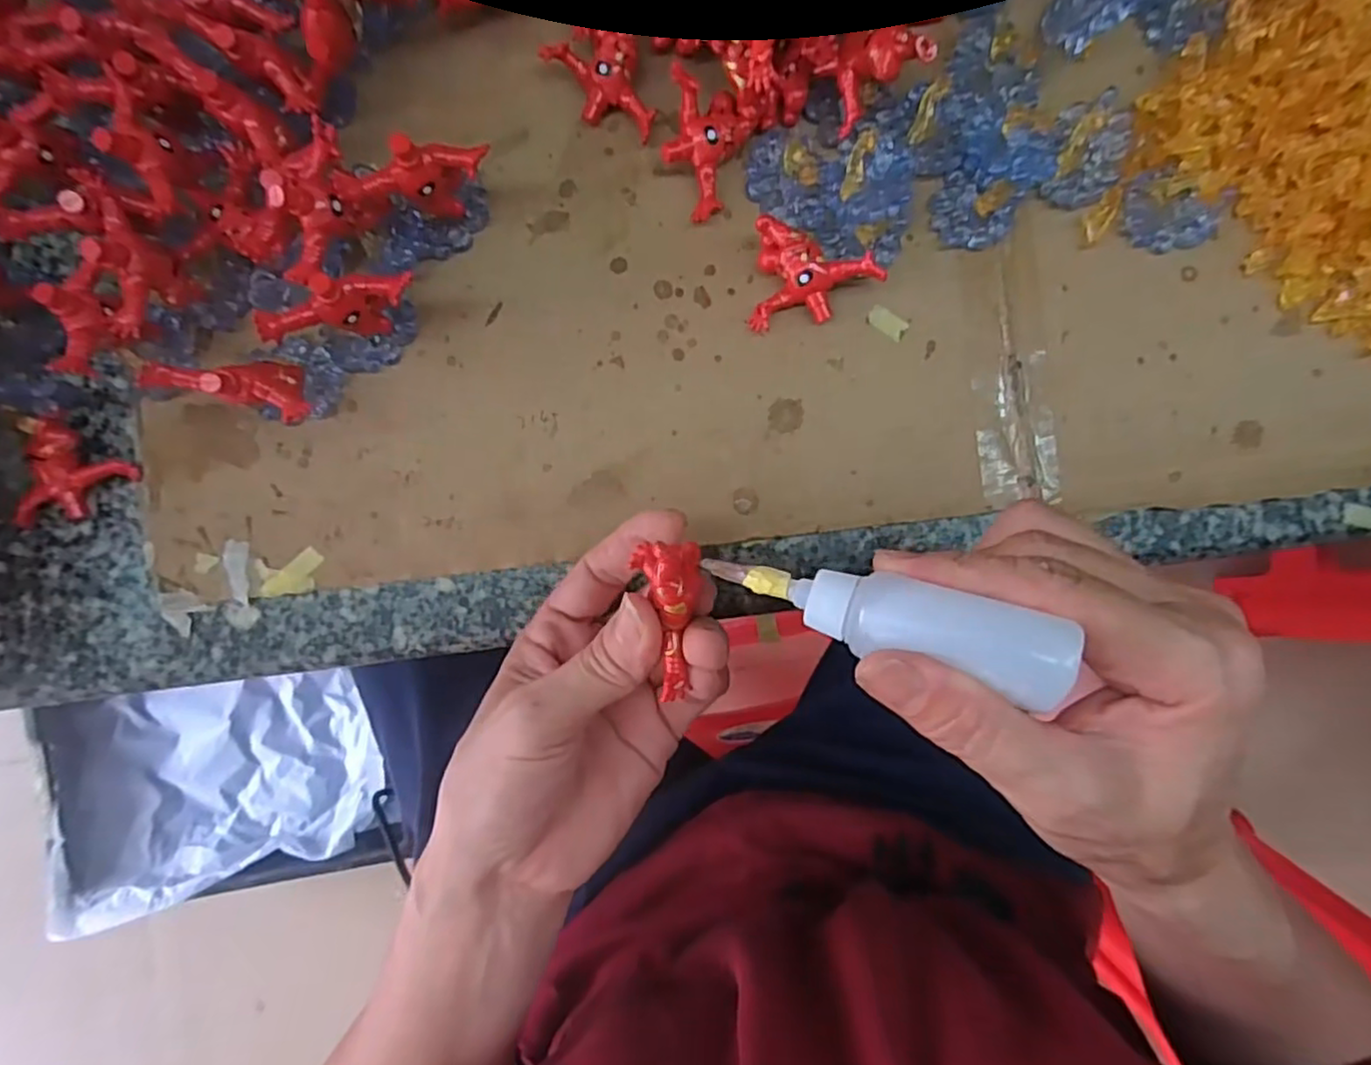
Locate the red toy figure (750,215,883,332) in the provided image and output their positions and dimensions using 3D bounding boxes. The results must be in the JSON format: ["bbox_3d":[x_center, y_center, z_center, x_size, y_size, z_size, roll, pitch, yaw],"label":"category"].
[{"bbox_3d":[0.049,-0.095,0.257,0.045,0.017,0.036,4,90,2],"label":"red toy figure"}]

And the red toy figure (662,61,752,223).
[{"bbox_3d":[0.007,-0.143,0.255,0.031,0.026,0.045,2,90,2],"label":"red toy figure"}]

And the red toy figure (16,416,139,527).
[{"bbox_3d":[-0.245,-0.017,0.267,0.027,0.023,0.045,42,91,1],"label":"red toy figure"}]

